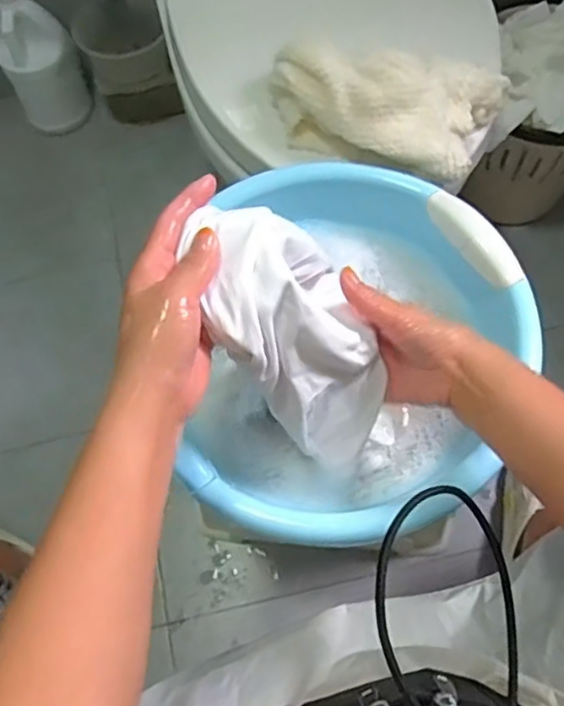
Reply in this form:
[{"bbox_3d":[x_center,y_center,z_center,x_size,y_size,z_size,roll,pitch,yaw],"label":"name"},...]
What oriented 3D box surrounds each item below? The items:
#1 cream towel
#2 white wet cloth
[{"bbox_3d":[0.097,-0.238,0.616,0.219,0.074,0.100,10,63,9],"label":"cream towel"},{"bbox_3d":[0.020,-0.015,0.464,0.065,0.229,0.120,17,62,41],"label":"white wet cloth"}]

